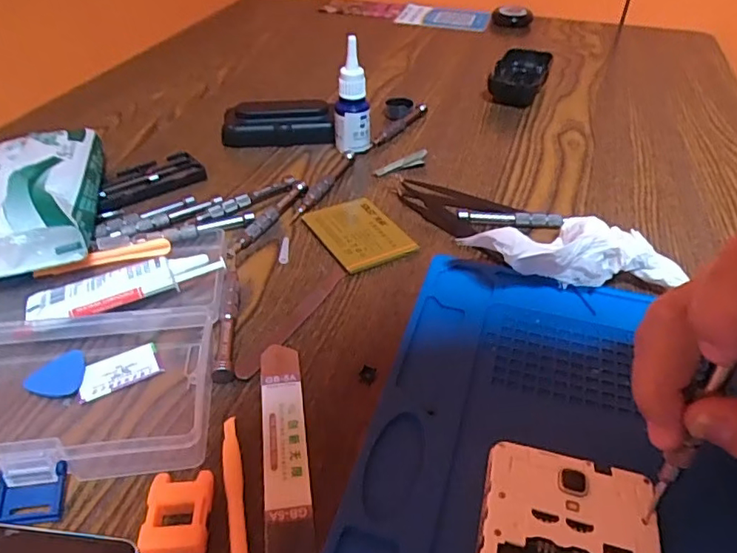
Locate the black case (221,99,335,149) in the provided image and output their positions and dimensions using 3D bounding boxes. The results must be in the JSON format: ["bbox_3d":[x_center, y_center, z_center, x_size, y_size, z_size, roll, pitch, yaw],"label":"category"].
[{"bbox_3d":[-0.083,-0.140,0.506,0.098,0.032,0.029,-6,41,-8],"label":"black case"}]

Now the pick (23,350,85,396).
[{"bbox_3d":[-0.160,0.052,0.290,0.026,0.004,0.030,28,45,27],"label":"pick"}]

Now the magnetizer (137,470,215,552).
[{"bbox_3d":[-0.078,0.100,0.230,0.026,0.011,0.036,-3,40,-5],"label":"magnetizer"}]

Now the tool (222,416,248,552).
[{"bbox_3d":[-0.058,0.097,0.240,0.009,0.005,0.082,-9,41,-12],"label":"tool"}]

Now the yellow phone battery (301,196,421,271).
[{"bbox_3d":[-0.007,-0.032,0.395,0.053,0.005,0.074,-20,44,-23],"label":"yellow phone battery"}]

